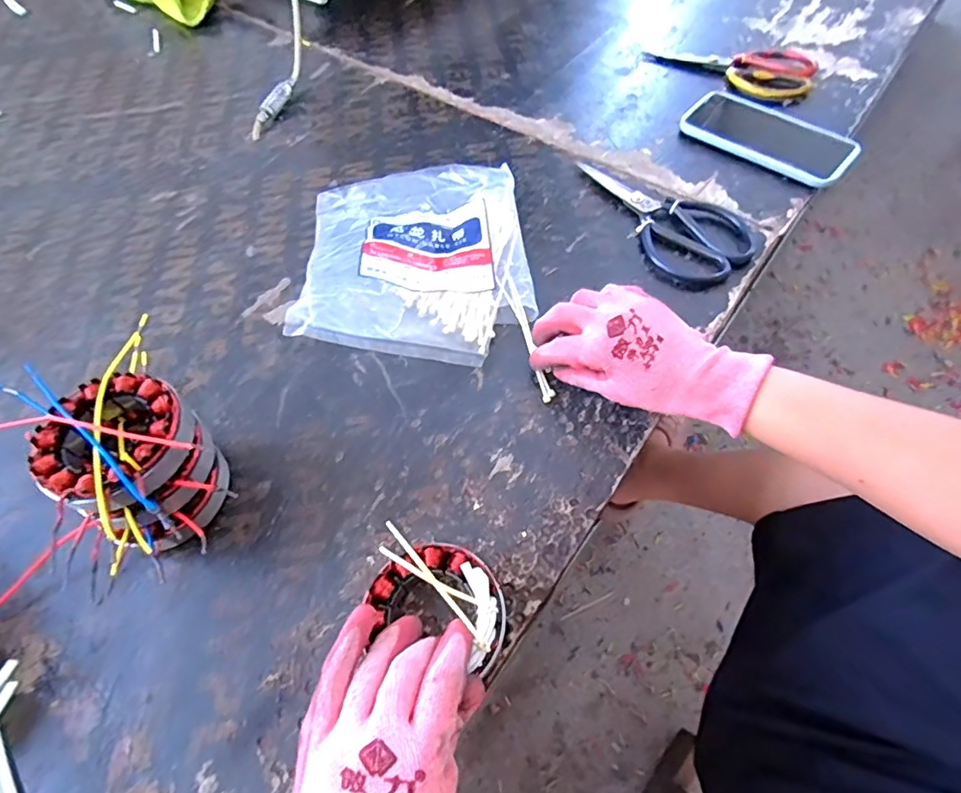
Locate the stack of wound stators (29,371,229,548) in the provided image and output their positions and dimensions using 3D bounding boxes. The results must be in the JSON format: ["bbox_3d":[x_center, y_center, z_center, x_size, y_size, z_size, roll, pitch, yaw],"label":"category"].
[{"bbox_3d":[-0.221,0.049,0.353,0.100,0.105,0.103,16,64,12],"label":"stack of wound stators"}]

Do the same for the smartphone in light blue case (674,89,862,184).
[{"bbox_3d":[0.311,-0.283,0.562,0.172,0.016,0.095,40,71,21],"label":"smartphone in light blue case"}]

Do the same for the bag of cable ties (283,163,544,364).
[{"bbox_3d":[-0.058,-0.142,0.471,0.196,0.068,0.246,-6,61,0],"label":"bag of cable ties"}]

